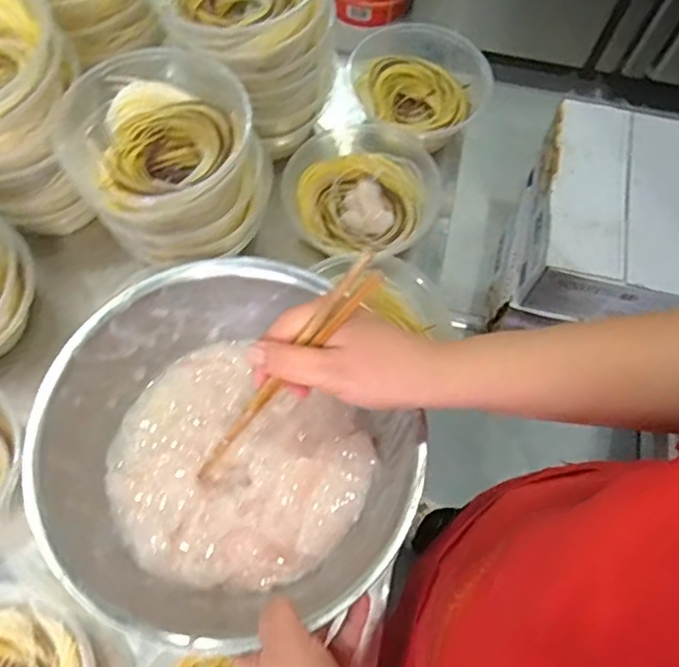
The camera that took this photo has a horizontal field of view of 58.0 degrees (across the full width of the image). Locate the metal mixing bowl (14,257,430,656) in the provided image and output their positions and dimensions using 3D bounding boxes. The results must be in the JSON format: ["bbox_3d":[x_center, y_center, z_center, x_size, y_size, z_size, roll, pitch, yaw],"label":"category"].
[{"bbox_3d":[-0.091,0.088,0.466,0.245,0.094,0.248,-28,72,-14],"label":"metal mixing bowl"}]

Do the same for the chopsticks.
[{"bbox_3d":[-0.040,0.035,0.400,0.020,0.229,0.008,48,33,15],"label":"chopsticks"}]

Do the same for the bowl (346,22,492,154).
[{"bbox_3d":[0.090,-0.304,0.763,0.180,0.078,0.166,1,67,-3],"label":"bowl"}]

